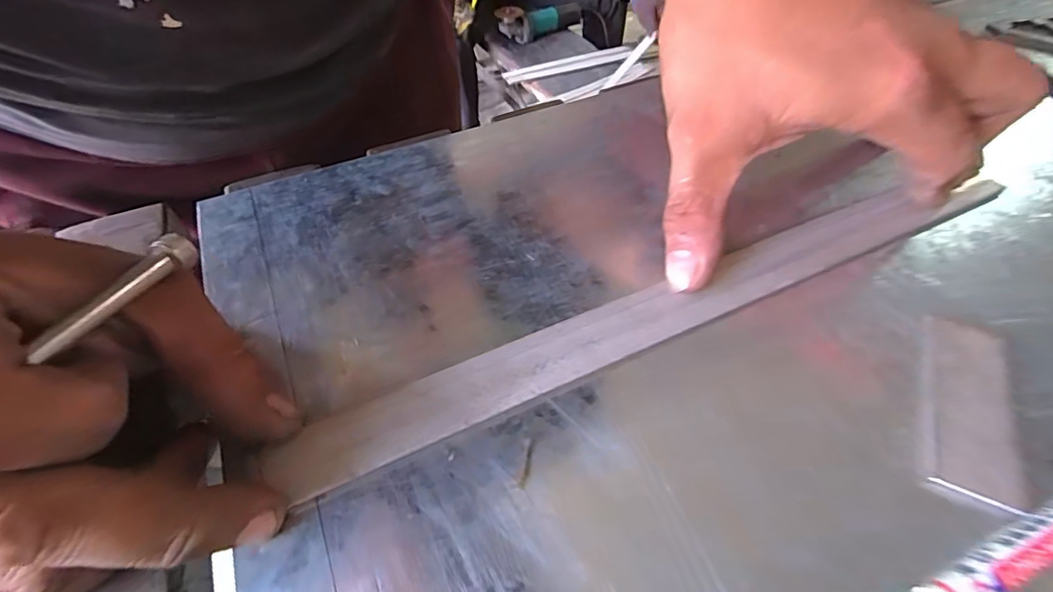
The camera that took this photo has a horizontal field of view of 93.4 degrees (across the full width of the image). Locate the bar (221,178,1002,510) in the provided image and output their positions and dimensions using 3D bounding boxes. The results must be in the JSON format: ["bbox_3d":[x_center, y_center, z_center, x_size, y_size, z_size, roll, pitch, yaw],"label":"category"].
[{"bbox_3d":[0.056,0.005,0.201,0.323,0.010,0.028,-20,55,-16],"label":"bar"}]

